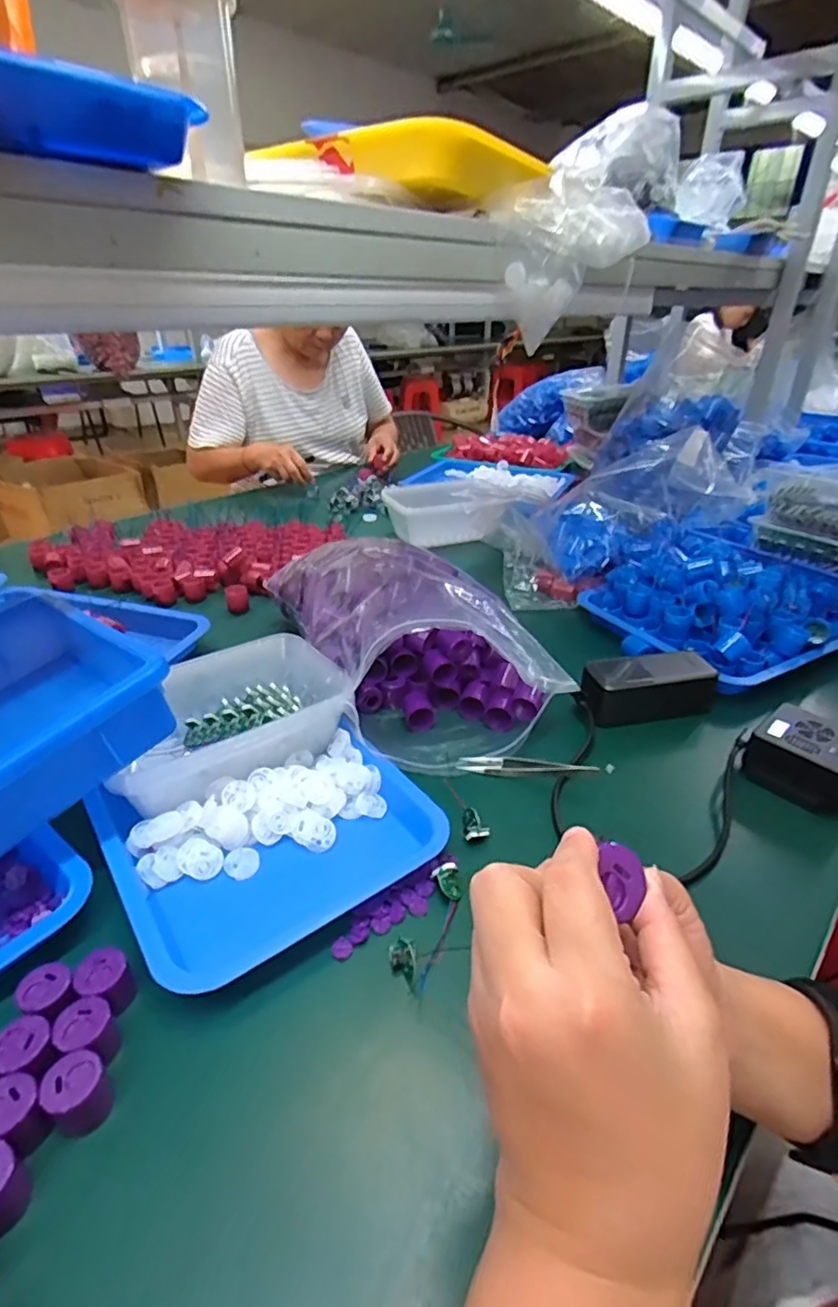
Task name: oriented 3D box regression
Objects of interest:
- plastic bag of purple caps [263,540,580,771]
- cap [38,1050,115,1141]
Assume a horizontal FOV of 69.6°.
[{"bbox_3d":[-0.027,-0.041,0.669,0.205,0.127,0.370,-14,34,-23],"label":"plastic bag of purple caps"},{"bbox_3d":[-0.178,0.231,0.317,0.025,0.034,0.028,26,39,36],"label":"cap"}]

